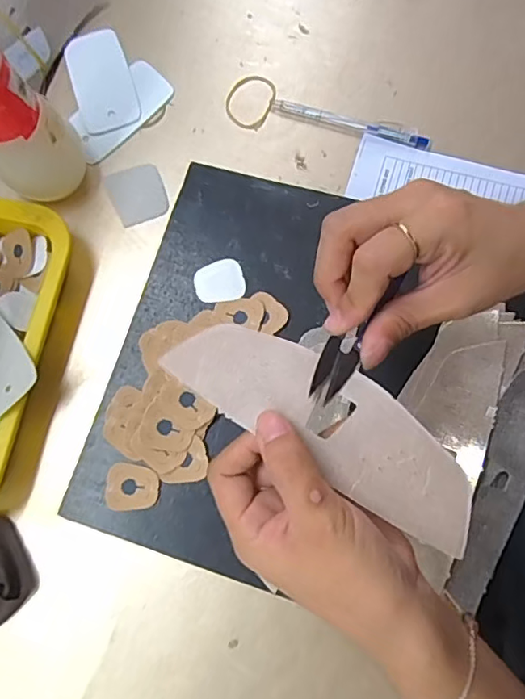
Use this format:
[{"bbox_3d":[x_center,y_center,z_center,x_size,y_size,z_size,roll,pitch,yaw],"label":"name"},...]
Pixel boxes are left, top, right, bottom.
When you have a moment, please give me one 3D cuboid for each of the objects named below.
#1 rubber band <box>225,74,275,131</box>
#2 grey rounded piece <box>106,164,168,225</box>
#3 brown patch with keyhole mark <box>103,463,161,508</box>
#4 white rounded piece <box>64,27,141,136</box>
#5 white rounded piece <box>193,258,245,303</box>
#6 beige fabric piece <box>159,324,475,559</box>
[{"bbox_3d":[-0.011,-0.224,0.493,0.043,0.004,0.052,20,83,8],"label":"rubber band"},{"bbox_3d":[-0.109,-0.136,0.479,0.046,0.005,0.054,-22,79,-1],"label":"grey rounded piece"},{"bbox_3d":[-0.097,0.102,0.405,0.040,0.005,0.032,7,80,1],"label":"brown patch with keyhole mark"},{"bbox_3d":[-0.147,-0.246,0.497,0.052,0.004,0.101,-20,79,0],"label":"white rounded piece"},{"bbox_3d":[-0.035,-0.055,0.434,0.039,0.004,0.033,-13,79,1],"label":"white rounded piece"},{"bbox_3d":[0.031,0.034,0.268,0.166,0.021,0.049,31,81,8],"label":"beige fabric piece"}]

